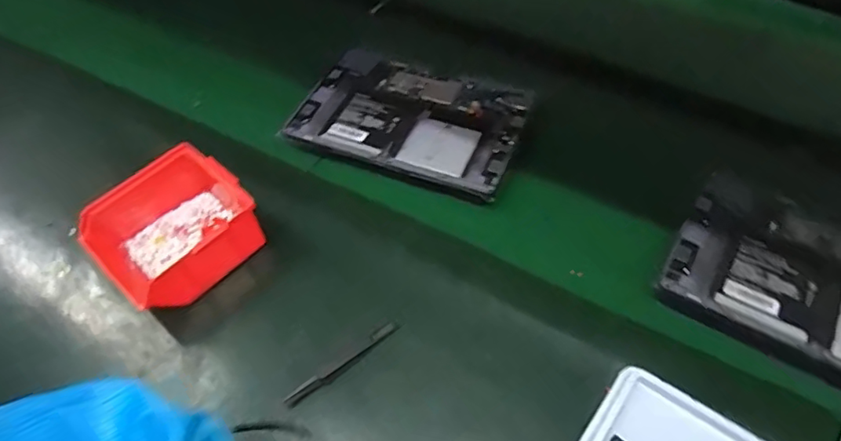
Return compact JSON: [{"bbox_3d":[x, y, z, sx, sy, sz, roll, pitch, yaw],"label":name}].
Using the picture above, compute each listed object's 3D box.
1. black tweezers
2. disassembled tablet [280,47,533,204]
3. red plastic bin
[{"bbox_3d":[-0.066,0.122,0.481,0.112,0.010,0.012,-35,60,-21],"label":"black tweezers"},{"bbox_3d":[-0.010,-0.122,0.649,0.248,0.016,0.169,18,58,17],"label":"disassembled tablet"},{"bbox_3d":[-0.234,0.012,0.542,0.139,0.070,0.125,-37,61,-21],"label":"red plastic bin"}]

